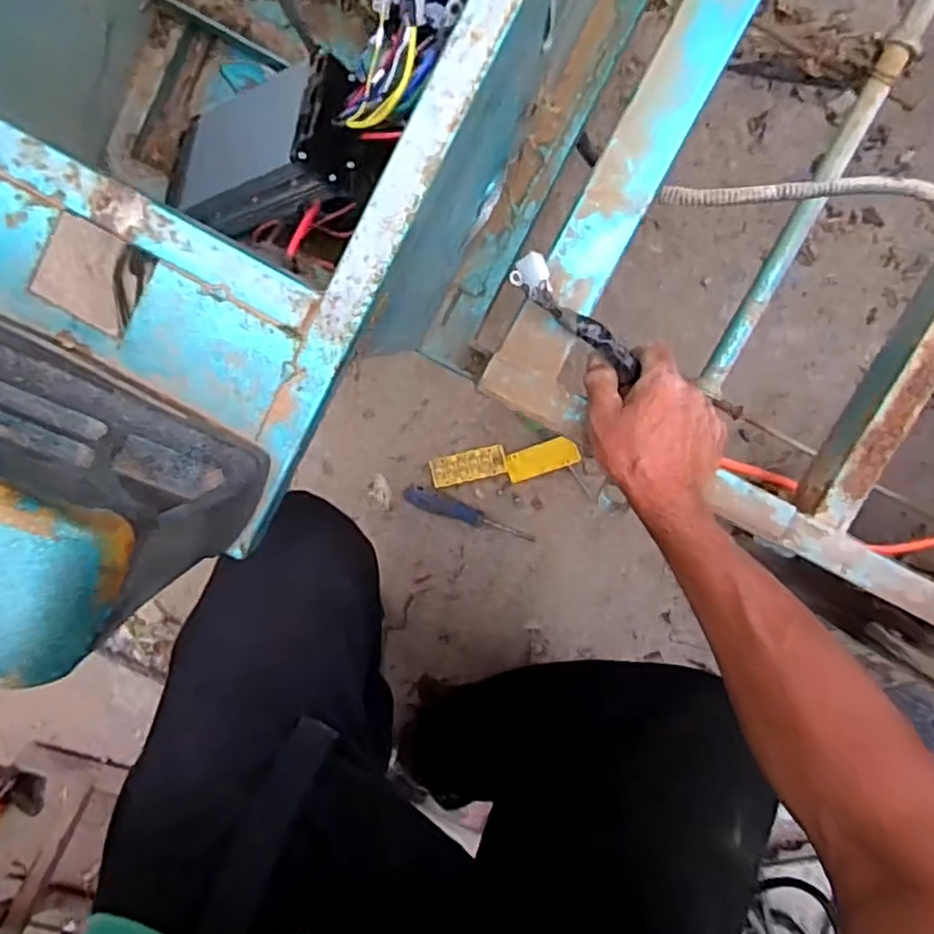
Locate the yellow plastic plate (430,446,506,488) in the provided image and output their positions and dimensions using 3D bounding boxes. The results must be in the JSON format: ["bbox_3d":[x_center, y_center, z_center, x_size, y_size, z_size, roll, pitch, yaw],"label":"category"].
[{"bbox_3d":[0.002,-0.001,0.899,0.094,0.009,0.038,-14,99,3],"label":"yellow plastic plate"}]

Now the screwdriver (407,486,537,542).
[{"bbox_3d":[0.002,0.065,0.906,0.168,0.022,0.026,23,99,-3],"label":"screwdriver"}]

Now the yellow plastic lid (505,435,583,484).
[{"bbox_3d":[0.093,-0.010,0.893,0.089,0.014,0.037,-20,99,4],"label":"yellow plastic lid"}]

